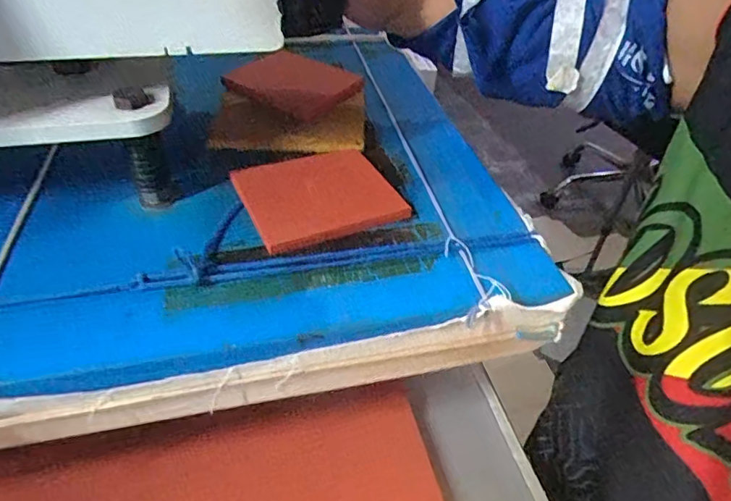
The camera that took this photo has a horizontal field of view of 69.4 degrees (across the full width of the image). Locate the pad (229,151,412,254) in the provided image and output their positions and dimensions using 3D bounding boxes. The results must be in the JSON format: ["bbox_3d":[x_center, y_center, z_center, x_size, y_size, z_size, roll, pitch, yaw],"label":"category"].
[{"bbox_3d":[-0.030,-0.036,0.335,0.091,0.011,0.078,-18,46,-21],"label":"pad"}]

